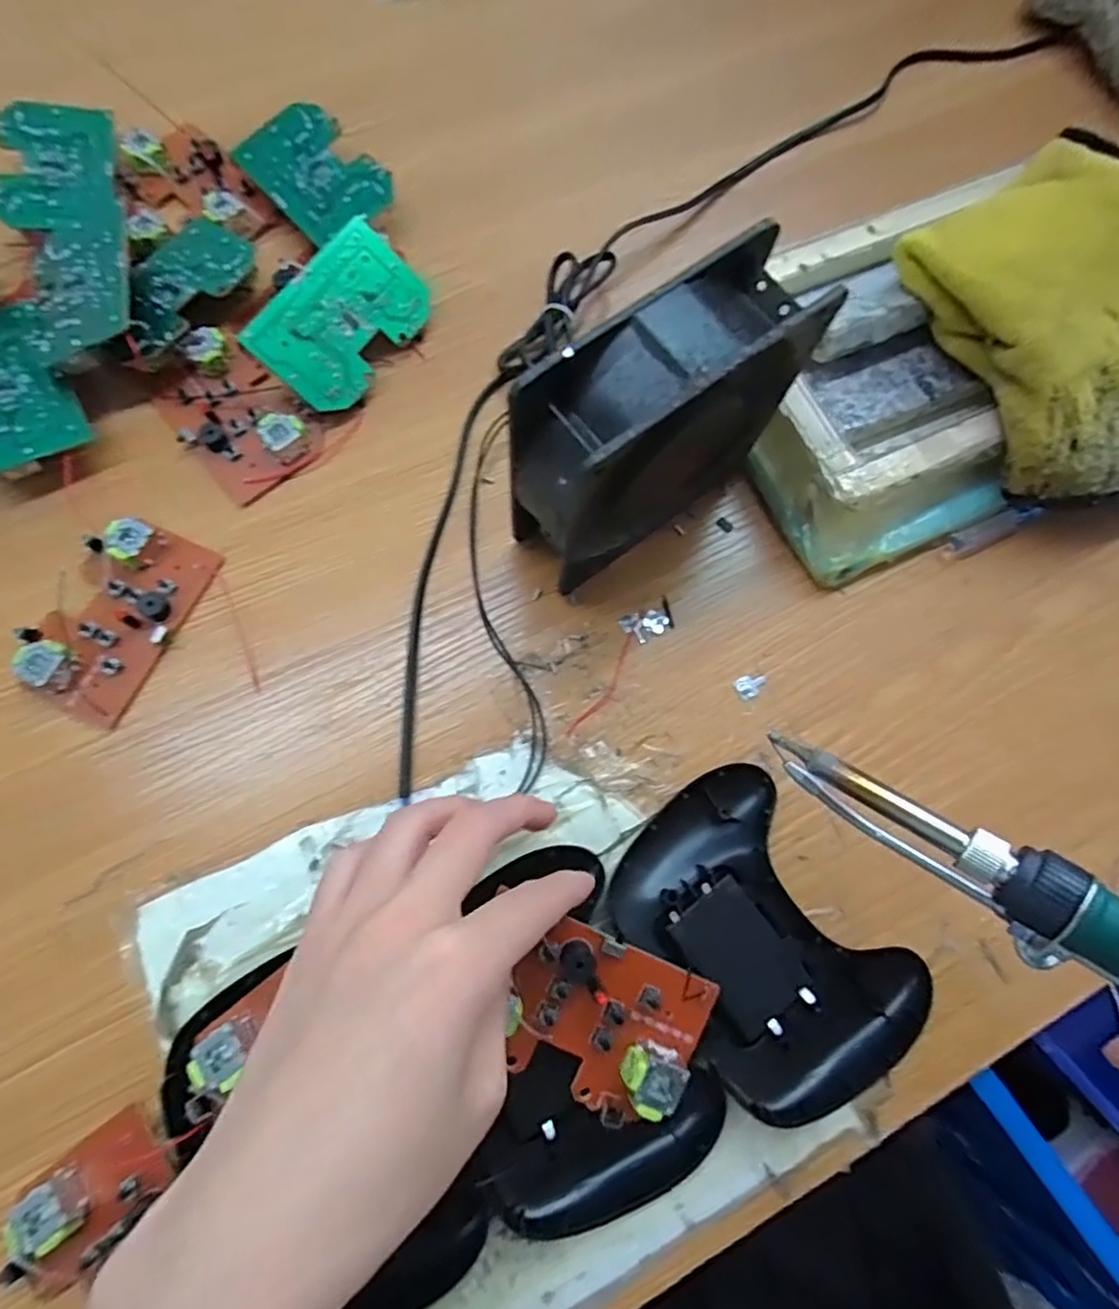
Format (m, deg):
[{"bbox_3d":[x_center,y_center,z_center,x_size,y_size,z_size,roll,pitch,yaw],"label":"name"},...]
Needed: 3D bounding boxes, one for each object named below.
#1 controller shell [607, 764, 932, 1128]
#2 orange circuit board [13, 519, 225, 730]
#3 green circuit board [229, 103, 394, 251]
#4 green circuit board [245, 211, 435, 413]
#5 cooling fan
[{"bbox_3d":[0.081,0.115,0.265,0.084,0.021,0.122,-35,79,-11],"label":"controller shell"},{"bbox_3d":[-0.202,-0.018,0.293,0.053,0.018,0.090,25,75,5],"label":"orange circuit board"},{"bbox_3d":[-0.134,-0.265,0.356,0.055,0.004,0.084,-41,81,-3],"label":"green circuit board"},{"bbox_3d":[-0.107,-0.169,0.327,0.055,0.004,0.092,40,75,-21],"label":"green circuit board"},{"bbox_3d":[0.038,-0.085,0.266,0.125,0.122,0.045,-35,79,-11],"label":"cooling fan"}]

